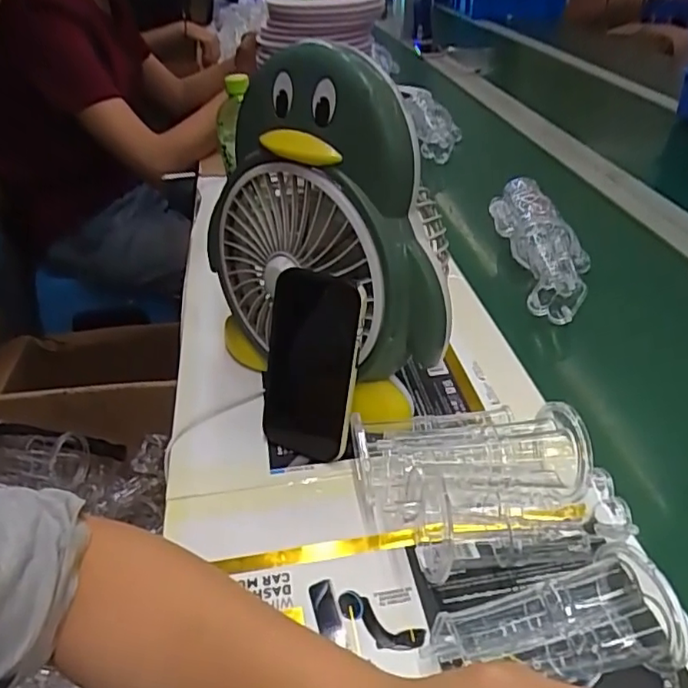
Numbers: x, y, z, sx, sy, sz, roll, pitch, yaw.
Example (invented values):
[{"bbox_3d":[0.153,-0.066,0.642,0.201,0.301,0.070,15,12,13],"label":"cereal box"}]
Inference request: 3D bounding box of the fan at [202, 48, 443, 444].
[{"bbox_3d":[-0.007,-0.087,0.508,0.133,0.286,0.223,-24,42,-28],"label":"fan"}]

